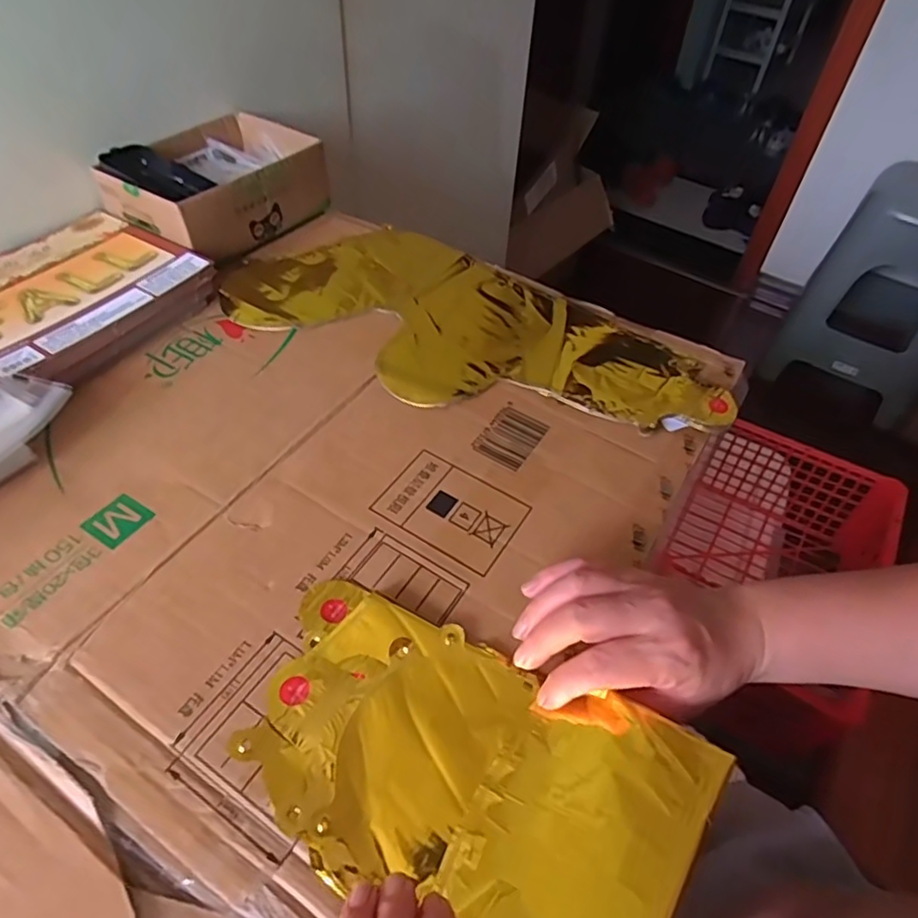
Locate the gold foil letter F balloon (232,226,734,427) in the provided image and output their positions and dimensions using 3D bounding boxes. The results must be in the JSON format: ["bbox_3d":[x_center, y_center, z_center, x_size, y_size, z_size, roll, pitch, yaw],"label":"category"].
[{"bbox_3d":[0.008,-0.113,0.529,0.423,0.012,0.193,28,53,19],"label":"gold foil letter F balloon"}]

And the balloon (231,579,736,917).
[{"bbox_3d":[-0.005,0.142,0.297,0.218,0.043,0.134,28,53,20],"label":"balloon"}]

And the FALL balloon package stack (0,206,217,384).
[{"bbox_3d":[-0.328,-0.136,0.515,0.184,0.029,0.191,26,53,18],"label":"FALL balloon package stack"}]

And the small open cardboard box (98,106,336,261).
[{"bbox_3d":[-0.239,-0.272,0.611,0.142,0.065,0.185,27,53,19],"label":"small open cardboard box"}]

